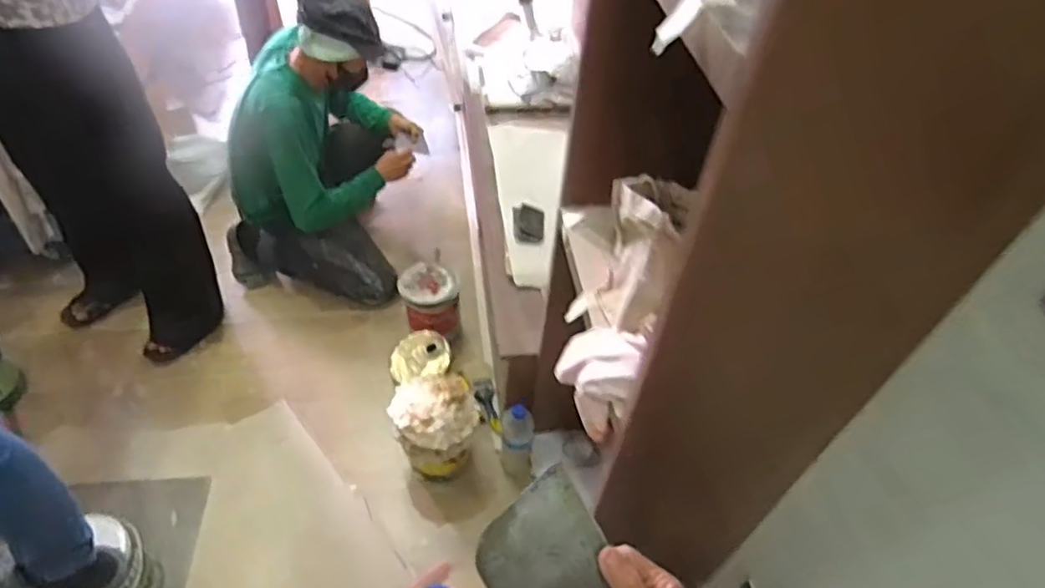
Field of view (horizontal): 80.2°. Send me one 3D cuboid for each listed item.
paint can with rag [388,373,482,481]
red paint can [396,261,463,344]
[{"bbox_3d":[-0.206,0.333,1.486,0.184,0.237,0.190,2,49,-3],"label":"paint can with rag"},{"bbox_3d":[-0.254,0.040,1.740,0.161,0.190,0.162,2,49,-3],"label":"red paint can"}]

